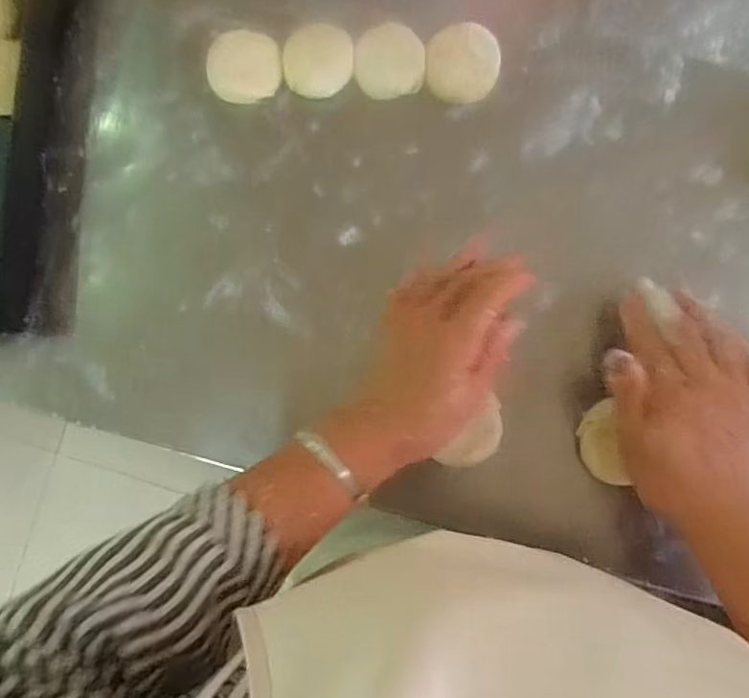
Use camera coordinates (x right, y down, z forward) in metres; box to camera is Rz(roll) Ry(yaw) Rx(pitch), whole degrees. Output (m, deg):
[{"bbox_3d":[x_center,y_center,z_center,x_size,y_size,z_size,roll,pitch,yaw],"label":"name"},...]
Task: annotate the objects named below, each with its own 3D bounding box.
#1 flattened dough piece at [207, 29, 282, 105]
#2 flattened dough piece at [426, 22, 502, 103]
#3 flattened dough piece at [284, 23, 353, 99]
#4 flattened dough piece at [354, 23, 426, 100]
[{"bbox_3d":[-0.106,-0.230,0.461,0.057,0.015,0.055,1,85,4],"label":"flattened dough piece"},{"bbox_3d":[0.070,-0.225,0.444,0.055,0.018,0.058,10,86,4],"label":"flattened dough piece"},{"bbox_3d":[-0.045,-0.235,0.460,0.055,0.008,0.059,0,85,4],"label":"flattened dough piece"},{"bbox_3d":[0.013,-0.231,0.452,0.054,0.013,0.058,2,85,4],"label":"flattened dough piece"}]

